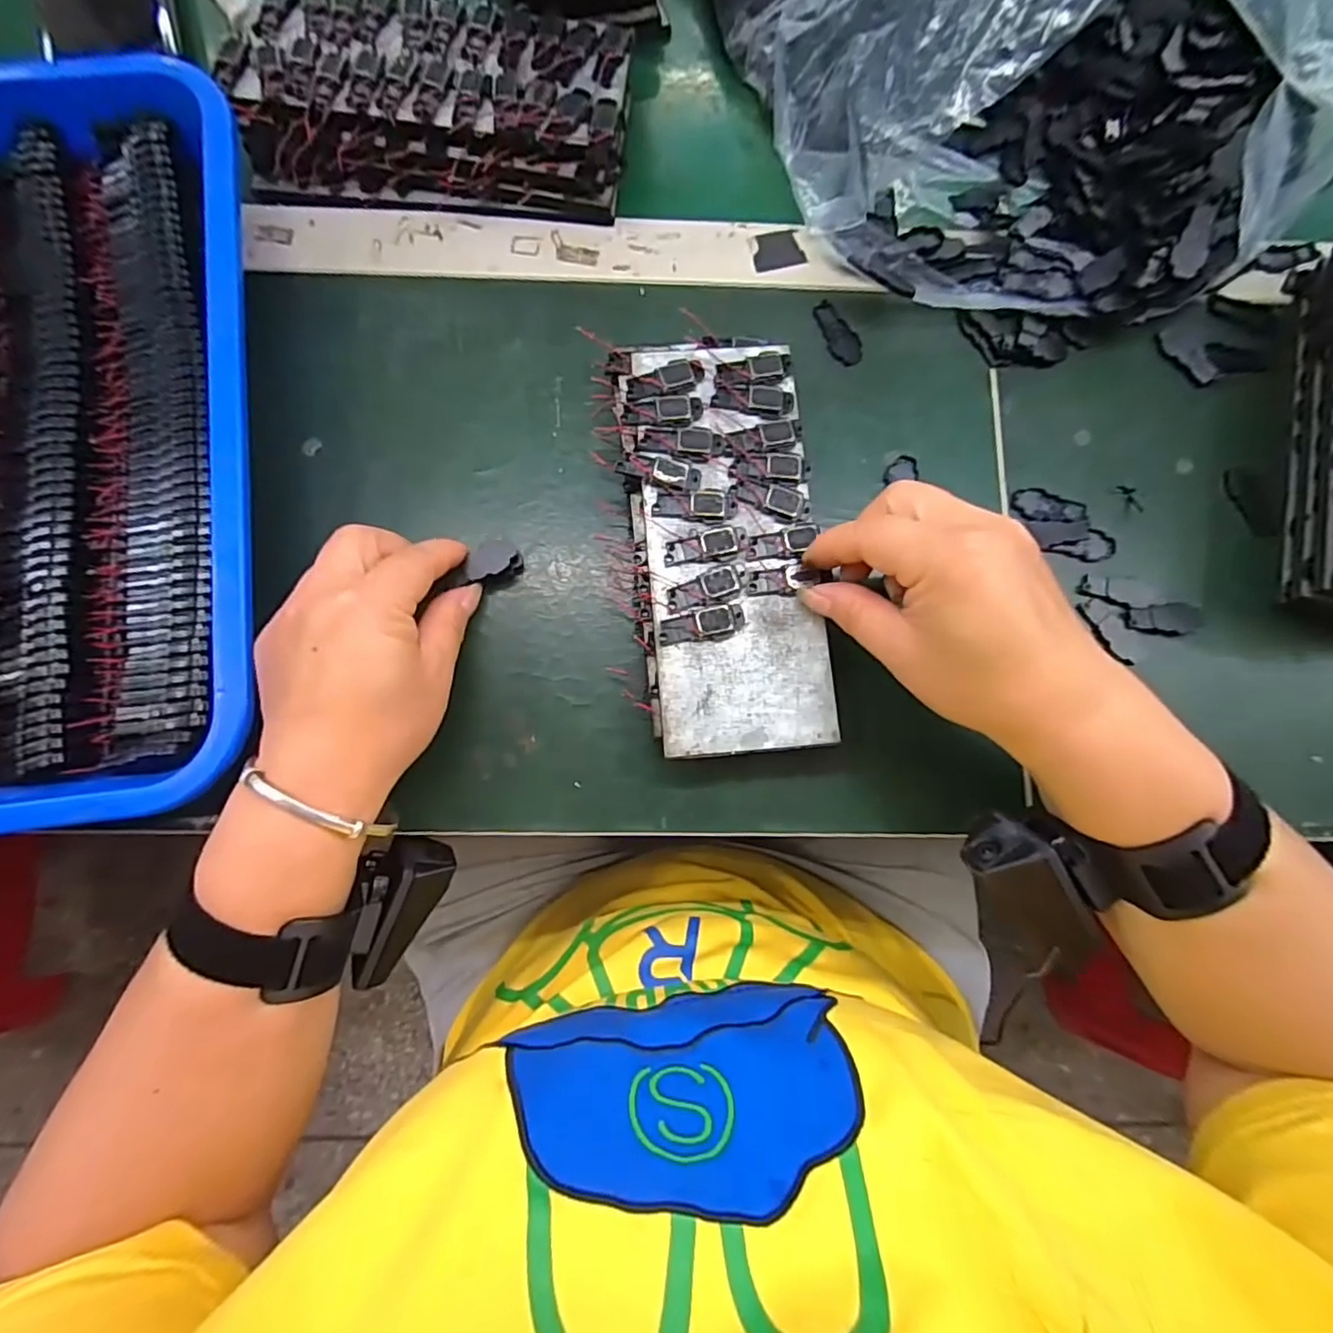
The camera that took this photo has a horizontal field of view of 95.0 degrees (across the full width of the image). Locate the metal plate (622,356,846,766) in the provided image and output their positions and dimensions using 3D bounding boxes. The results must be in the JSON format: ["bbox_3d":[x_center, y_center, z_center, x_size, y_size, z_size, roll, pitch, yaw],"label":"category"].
[{"bbox_3d":[0.030,-0.059,0.285,0.078,0.006,0.194,-5,82,-4],"label":"metal plate"}]

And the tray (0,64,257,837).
[{"bbox_3d":[-0.318,-0.105,0.281,0.264,0.049,0.362,-7,81,-3],"label":"tray"}]

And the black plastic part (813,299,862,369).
[{"bbox_3d":[0.093,-0.182,0.334,0.017,0.004,0.039,-33,83,-7],"label":"black plastic part"}]

